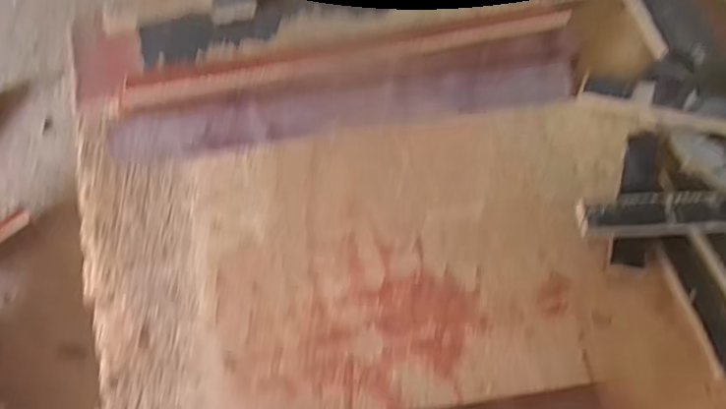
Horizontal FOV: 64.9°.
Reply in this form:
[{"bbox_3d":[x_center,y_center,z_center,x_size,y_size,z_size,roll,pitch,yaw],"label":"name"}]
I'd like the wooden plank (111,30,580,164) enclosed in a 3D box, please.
[{"bbox_3d":[-0.009,-0.109,0.619,0.503,0.024,0.069,-13,70,-6],"label":"wooden plank"}]

